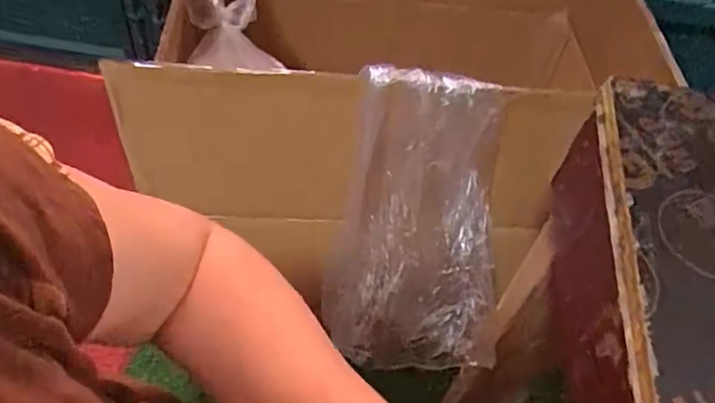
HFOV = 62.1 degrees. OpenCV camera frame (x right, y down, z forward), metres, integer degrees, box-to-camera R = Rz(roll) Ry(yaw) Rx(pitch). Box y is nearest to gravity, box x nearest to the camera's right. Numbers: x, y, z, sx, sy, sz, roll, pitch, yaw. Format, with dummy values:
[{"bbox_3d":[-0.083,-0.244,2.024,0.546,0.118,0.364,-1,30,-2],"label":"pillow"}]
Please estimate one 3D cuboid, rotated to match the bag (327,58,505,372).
[{"bbox_3d":[0.072,0.026,0.661,0.181,0.341,0.084,4,22,-2],"label":"bag"}]

